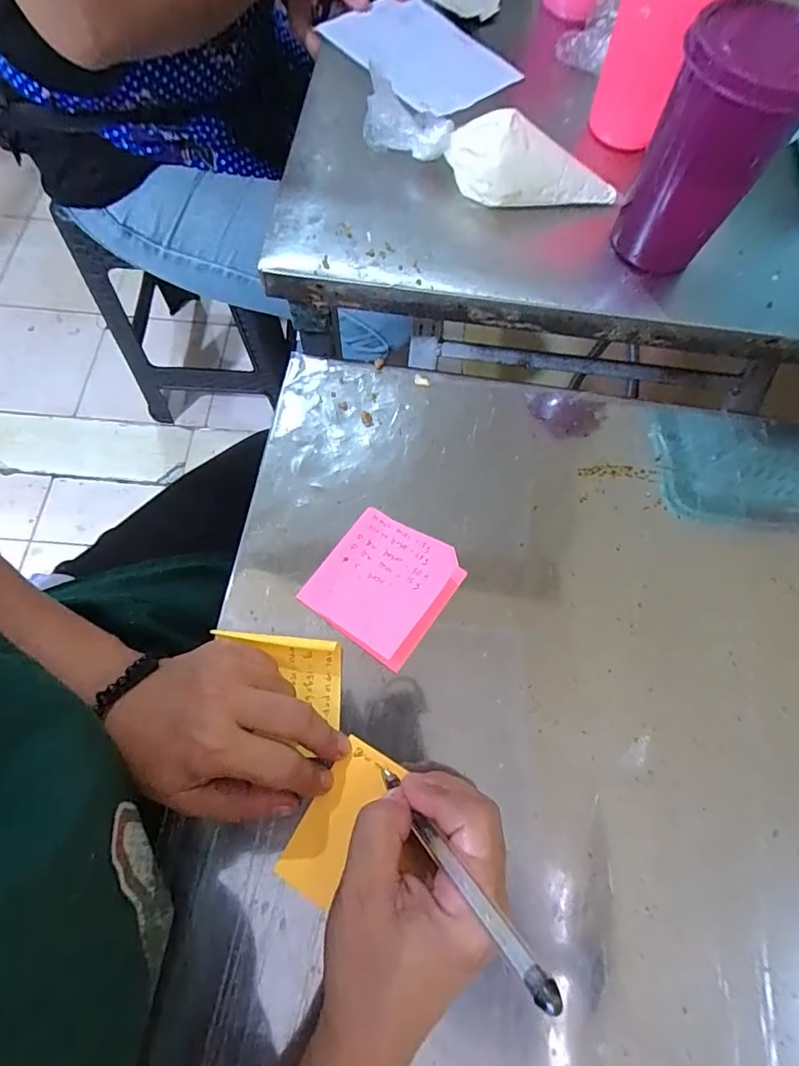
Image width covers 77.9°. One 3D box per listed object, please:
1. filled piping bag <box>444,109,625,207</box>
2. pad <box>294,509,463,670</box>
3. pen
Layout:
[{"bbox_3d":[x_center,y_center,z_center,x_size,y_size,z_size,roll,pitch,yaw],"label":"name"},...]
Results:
[{"bbox_3d":[0.099,-0.264,0.353,0.120,0.047,0.045,-7,70,-5],"label":"filled piping bag"},{"bbox_3d":[-0.010,0.028,0.294,0.077,0.031,0.076,36,72,10],"label":"pad"},{"bbox_3d":[0.019,0.136,0.209,0.008,0.137,0.005,-42,107,-16],"label":"pen"}]

